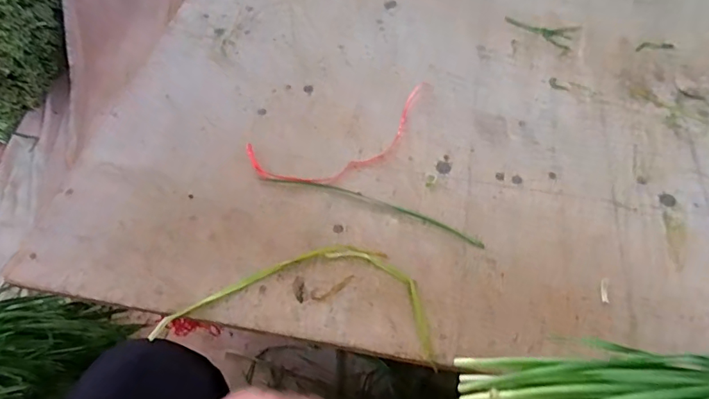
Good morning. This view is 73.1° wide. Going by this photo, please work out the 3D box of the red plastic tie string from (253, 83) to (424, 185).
[{"bbox_3d":[0.001,-0.075,0.567,0.246,0.009,0.089,-24,59,-15],"label":"red plastic tie string"}]

